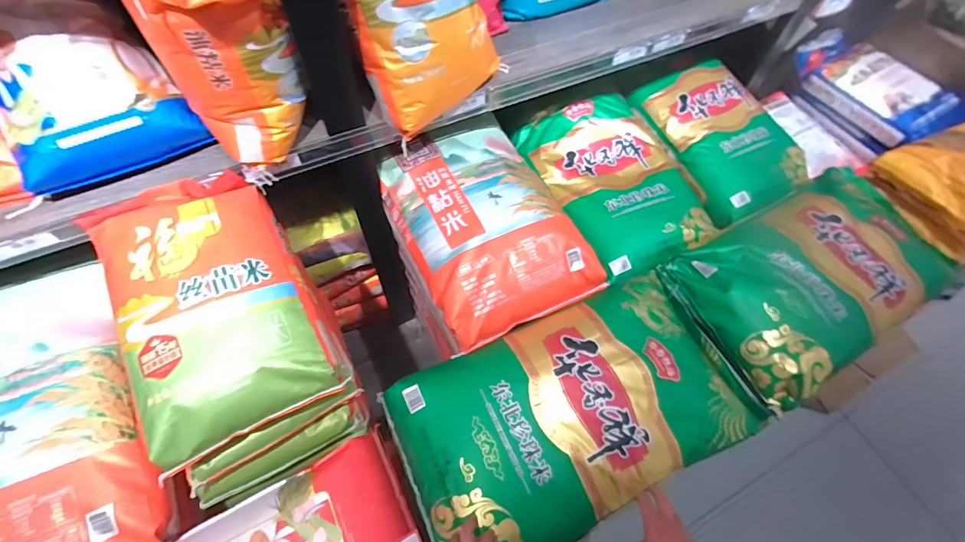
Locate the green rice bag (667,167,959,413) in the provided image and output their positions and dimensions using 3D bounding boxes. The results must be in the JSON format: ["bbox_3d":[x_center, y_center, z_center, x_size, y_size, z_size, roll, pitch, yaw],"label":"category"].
[{"bbox_3d":[0.745,-0.020,0.925,0.604,0.093,0.342,-26,64,-16],"label":"green rice bag"}]

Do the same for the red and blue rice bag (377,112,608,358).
[{"bbox_3d":[-0.014,-0.116,0.934,0.372,0.110,0.478,-23,63,-15],"label":"red and blue rice bag"}]

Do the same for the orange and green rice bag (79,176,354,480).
[{"bbox_3d":[-0.428,0.048,0.701,0.284,0.083,0.418,-23,75,-19],"label":"orange and green rice bag"}]

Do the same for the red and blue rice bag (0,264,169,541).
[{"bbox_3d":[-0.756,0.264,0.700,0.339,0.130,0.496,-22,62,-14],"label":"red and blue rice bag"}]

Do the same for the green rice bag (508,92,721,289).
[{"bbox_3d":[0.345,-0.238,1.081,0.342,0.078,0.486,-21,62,-14],"label":"green rice bag"}]

